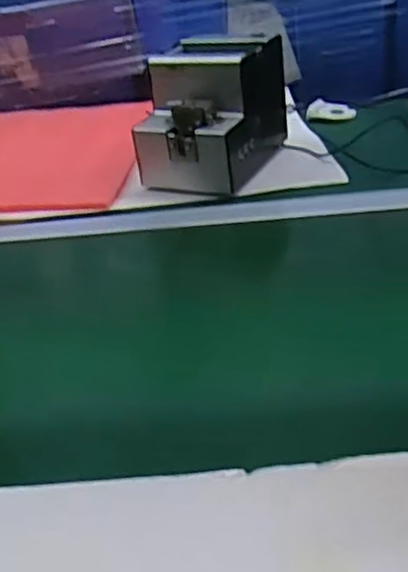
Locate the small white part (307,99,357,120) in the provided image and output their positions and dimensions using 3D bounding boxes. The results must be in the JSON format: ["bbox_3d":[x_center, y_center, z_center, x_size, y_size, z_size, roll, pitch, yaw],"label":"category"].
[{"bbox_3d":[0.190,-0.263,1.029,0.070,0.023,0.030,0,32,11],"label":"small white part"}]

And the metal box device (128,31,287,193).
[{"bbox_3d":[0.010,-0.223,0.872,0.129,0.141,0.184,10,34,24],"label":"metal box device"}]

